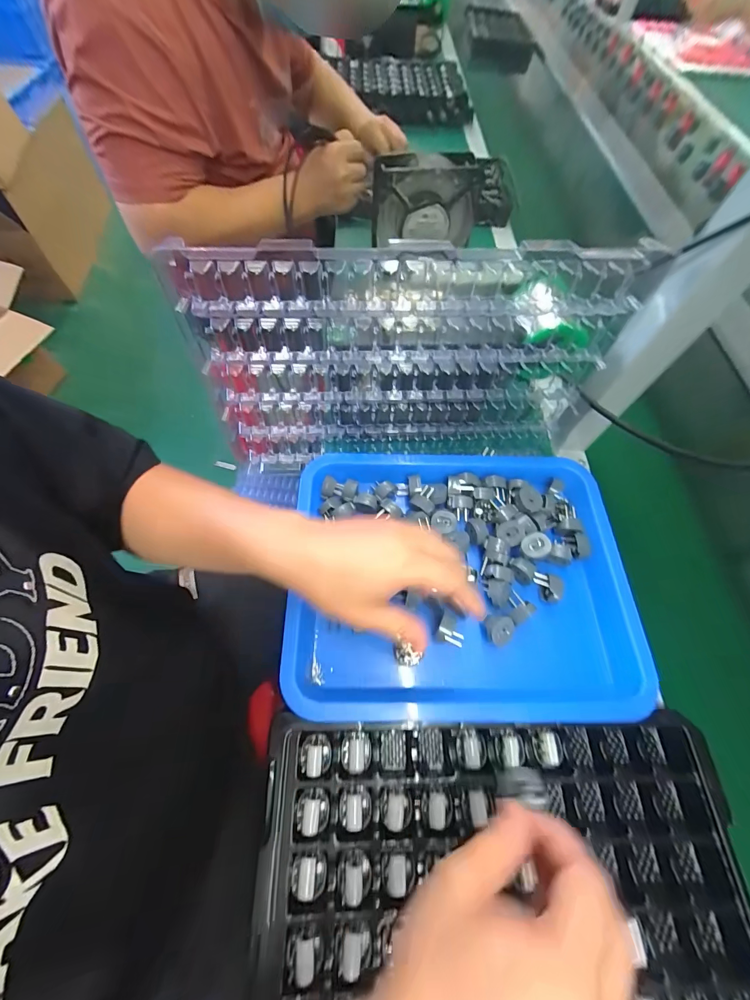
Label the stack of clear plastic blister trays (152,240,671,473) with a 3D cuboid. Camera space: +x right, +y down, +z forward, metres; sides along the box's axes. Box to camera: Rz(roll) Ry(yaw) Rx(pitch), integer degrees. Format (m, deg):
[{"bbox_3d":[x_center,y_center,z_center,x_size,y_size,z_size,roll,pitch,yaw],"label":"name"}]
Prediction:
[{"bbox_3d":[0.029,-0.122,0.348,0.384,0.206,0.077,-6,64,-6],"label":"stack of clear plastic blister trays"}]

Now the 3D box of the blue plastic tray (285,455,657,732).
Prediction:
[{"bbox_3d":[0.086,0.074,0.376,0.342,0.048,0.266,2,63,-2],"label":"blue plastic tray"}]

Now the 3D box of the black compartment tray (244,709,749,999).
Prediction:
[{"bbox_3d":[0.099,0.276,0.273,0.364,0.038,0.184,1,63,-3],"label":"black compartment tray"}]

